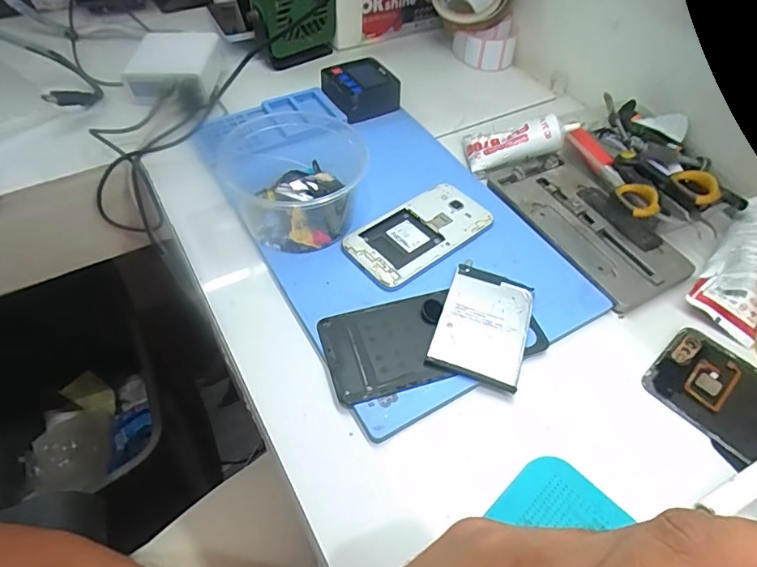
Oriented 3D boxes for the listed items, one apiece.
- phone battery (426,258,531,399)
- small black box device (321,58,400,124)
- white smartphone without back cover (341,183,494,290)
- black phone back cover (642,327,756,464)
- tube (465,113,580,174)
[{"bbox_3d":[0.079,0.029,0.361,0.063,0.007,0.096,17,52,11],"label":"phone battery"},{"bbox_3d":[-0.016,-0.213,0.538,0.075,0.039,0.070,-19,55,-17],"label":"small black box device"},{"bbox_3d":[0.036,-0.045,0.423,0.130,0.010,0.065,-33,59,-25],"label":"white smartphone without back cover"},{"bbox_3d":[0.268,0.095,0.331,0.073,0.011,0.150,-34,60,-26],"label":"black phone back cover"},{"bbox_3d":[0.141,-0.141,0.482,0.106,0.035,0.043,-10,49,18],"label":"tube"}]

